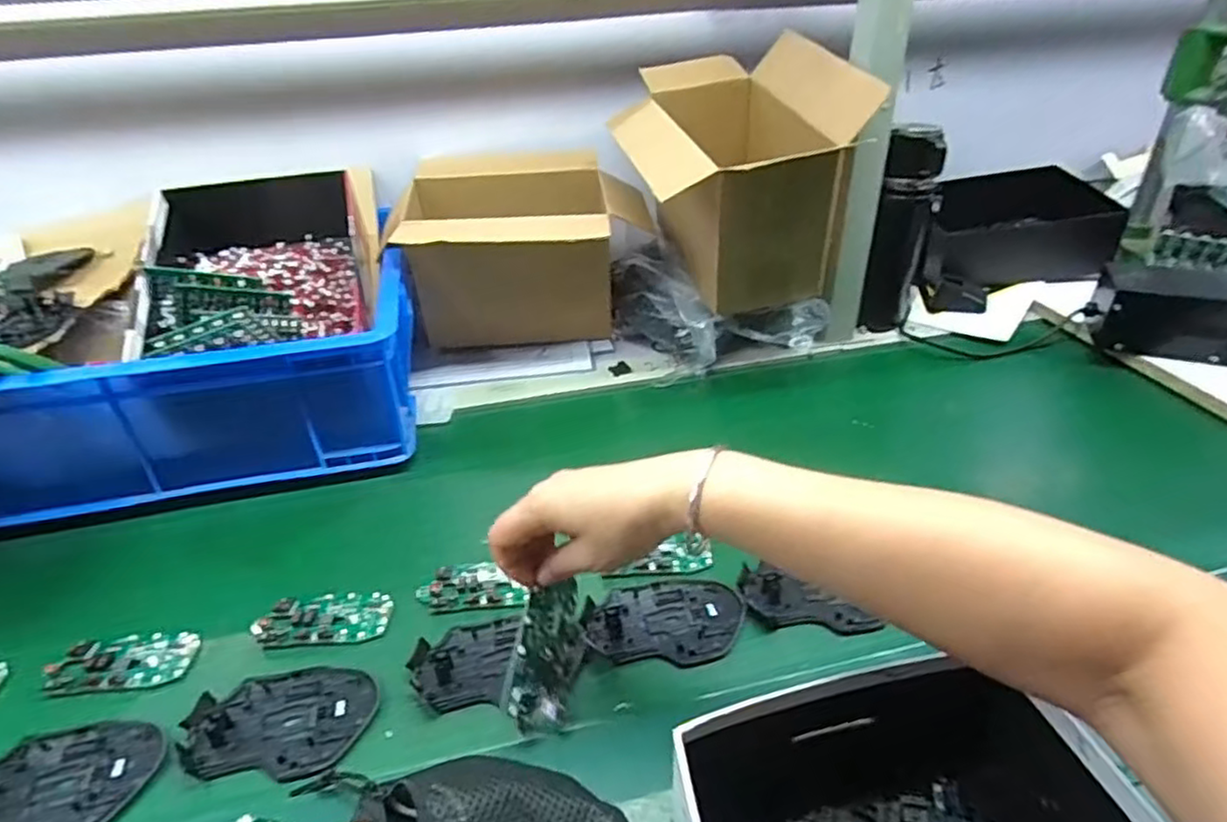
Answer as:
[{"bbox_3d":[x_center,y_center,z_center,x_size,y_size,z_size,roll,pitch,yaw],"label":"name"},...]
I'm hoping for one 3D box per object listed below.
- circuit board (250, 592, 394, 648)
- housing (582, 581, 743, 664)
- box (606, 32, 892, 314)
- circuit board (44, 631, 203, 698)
[{"bbox_3d":[-0.216,0.156,0.504,0.095,0.007,0.046,-4,33,-2],"label":"circuit board"},{"bbox_3d":[0.037,0.152,0.491,0.113,0.009,0.069,-1,33,2],"label":"housing"},{"bbox_3d":[0.131,-0.264,0.759,0.234,0.224,0.244,-4,34,-6],"label":"box"},{"bbox_3d":[-0.349,0.179,0.481,0.094,0.005,0.047,-5,34,-5],"label":"circuit board"}]

